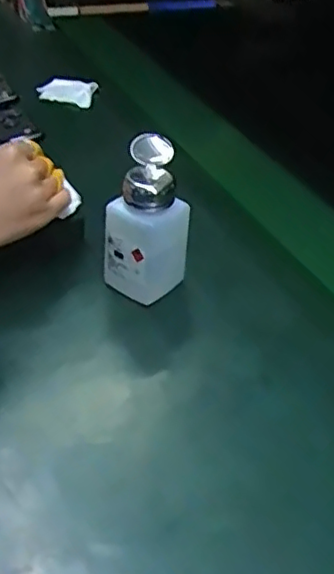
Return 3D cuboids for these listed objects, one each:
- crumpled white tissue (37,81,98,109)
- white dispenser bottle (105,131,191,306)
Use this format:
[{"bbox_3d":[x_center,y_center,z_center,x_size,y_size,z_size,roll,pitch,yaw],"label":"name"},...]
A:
[{"bbox_3d":[-0.132,-0.263,0.839,0.066,0.018,0.060,10,39,7],"label":"crumpled white tissue"},{"bbox_3d":[-0.016,-0.049,0.513,0.055,0.126,0.059,3,38,-2],"label":"white dispenser bottle"}]

